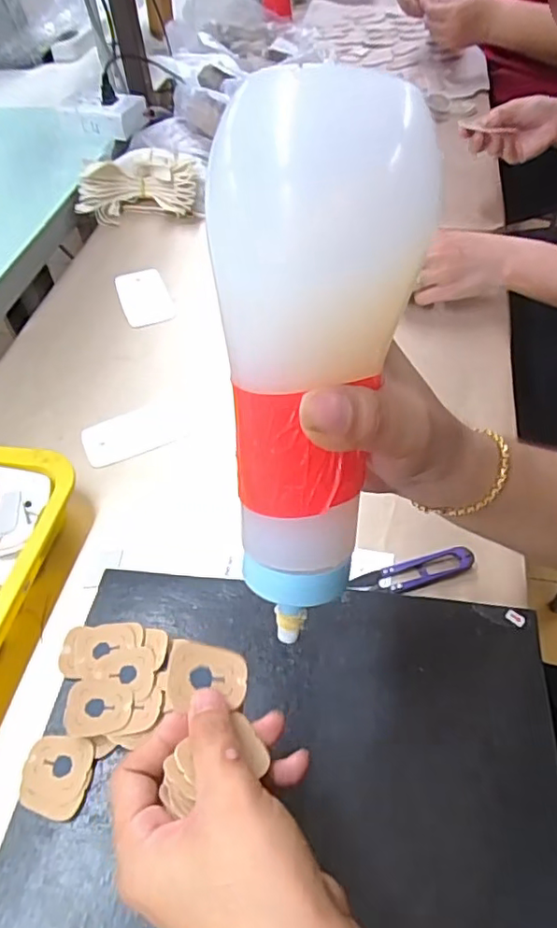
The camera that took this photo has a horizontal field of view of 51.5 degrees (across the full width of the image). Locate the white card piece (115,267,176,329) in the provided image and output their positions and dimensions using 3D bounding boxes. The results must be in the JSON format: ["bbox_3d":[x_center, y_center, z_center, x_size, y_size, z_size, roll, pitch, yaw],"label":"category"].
[{"bbox_3d":[-0.157,-0.196,0.673,0.055,0.006,0.111,-20,52,-7],"label":"white card piece"}]

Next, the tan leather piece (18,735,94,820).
[{"bbox_3d":[-0.129,0.181,0.336,0.038,0.005,0.041,3,51,4],"label":"tan leather piece"}]

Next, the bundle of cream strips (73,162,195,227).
[{"bbox_3d":[-0.188,-0.364,0.773,0.157,0.059,0.063,-8,51,-3],"label":"bundle of cream strips"}]

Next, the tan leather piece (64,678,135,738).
[{"bbox_3d":[-0.109,0.147,0.351,0.038,0.004,0.035,3,41,-7],"label":"tan leather piece"}]

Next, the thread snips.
[{"bbox_3d":[0.100,0.082,0.433,0.095,0.010,0.021,-10,52,-6],"label":"thread snips"}]

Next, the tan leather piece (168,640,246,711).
[{"bbox_3d":[-0.035,0.102,0.283,0.039,0.004,0.031,6,49,-12],"label":"tan leather piece"}]

